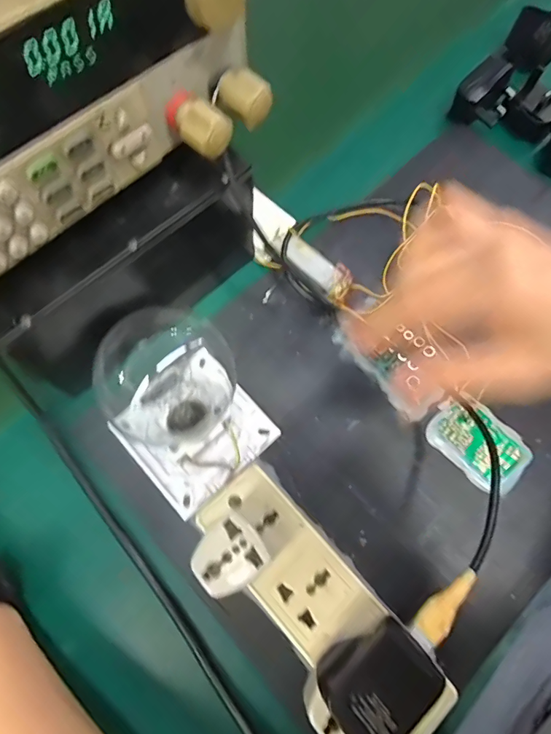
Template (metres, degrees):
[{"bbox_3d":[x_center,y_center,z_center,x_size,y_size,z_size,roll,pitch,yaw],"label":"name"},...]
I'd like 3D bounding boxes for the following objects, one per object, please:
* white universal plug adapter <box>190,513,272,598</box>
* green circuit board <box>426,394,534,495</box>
[{"bbox_3d":[-0.025,0.106,0.248,0.037,0.032,0.033,-40,75,-15],"label":"white universal plug adapter"},{"bbox_3d":[0.147,0.055,0.314,0.069,0.009,0.047,42,74,13],"label":"green circuit board"}]

